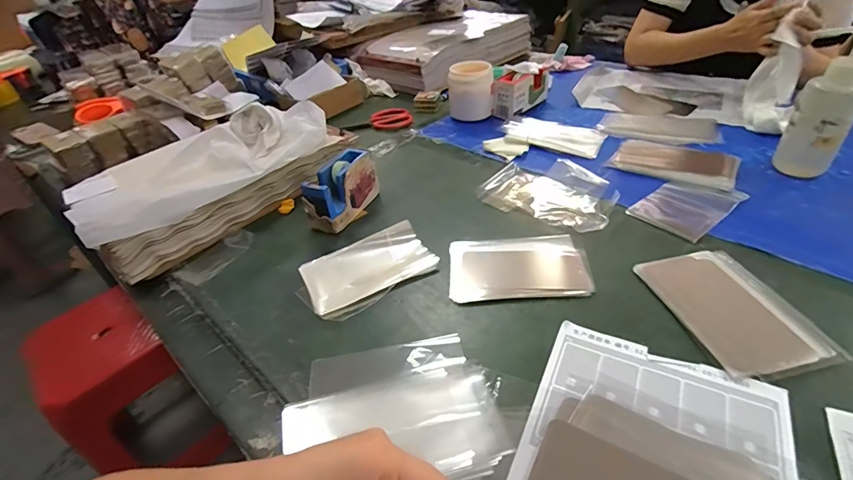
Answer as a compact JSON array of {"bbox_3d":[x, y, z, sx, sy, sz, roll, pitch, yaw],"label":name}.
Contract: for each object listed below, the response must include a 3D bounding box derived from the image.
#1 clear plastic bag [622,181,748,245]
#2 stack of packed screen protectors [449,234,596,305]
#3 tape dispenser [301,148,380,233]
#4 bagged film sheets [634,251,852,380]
[{"bbox_3d":[0.389,-0.052,0.633,0.153,0.005,0.100,-29,44,-25],"label":"clear plastic bag"},{"bbox_3d":[0.119,0.032,0.555,0.175,0.014,0.113,-4,39,4],"label":"stack of packed screen protectors"},{"bbox_3d":[-0.133,-0.082,0.680,0.054,0.080,0.141,14,43,24],"label":"tape dispenser"},{"bbox_3d":[0.342,0.075,0.480,0.120,0.006,0.175,-11,39,-5],"label":"bagged film sheets"}]

